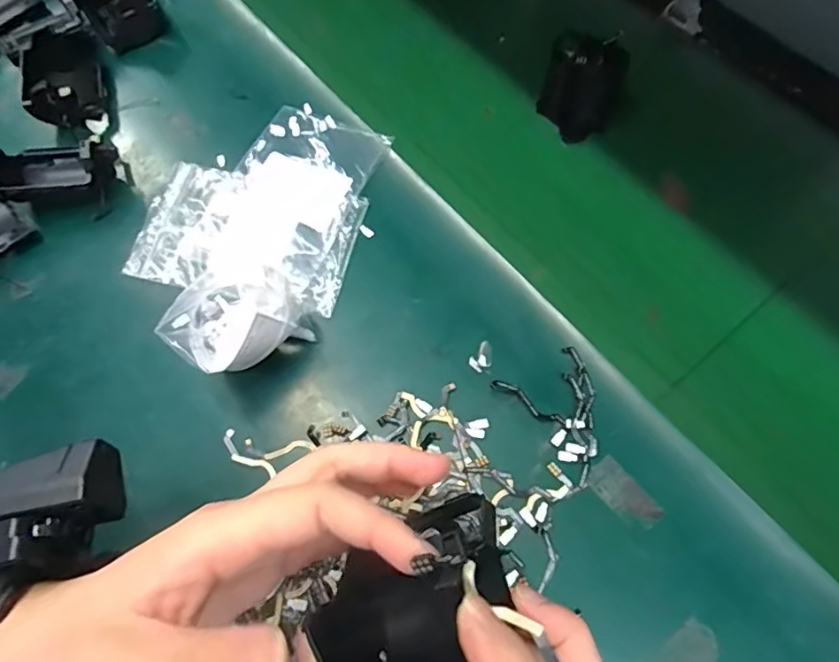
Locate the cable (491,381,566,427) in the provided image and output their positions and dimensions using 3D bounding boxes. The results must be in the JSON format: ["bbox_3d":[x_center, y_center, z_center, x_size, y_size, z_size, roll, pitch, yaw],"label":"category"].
[{"bbox_3d":[0.066,0.044,0.328,0.048,0.007,0.009,31,71,14],"label":"cable"}]

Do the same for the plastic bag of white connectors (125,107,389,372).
[{"bbox_3d":[-0.122,-0.080,0.366,0.151,0.052,0.214,15,68,8],"label":"plastic bag of white connectors"}]

